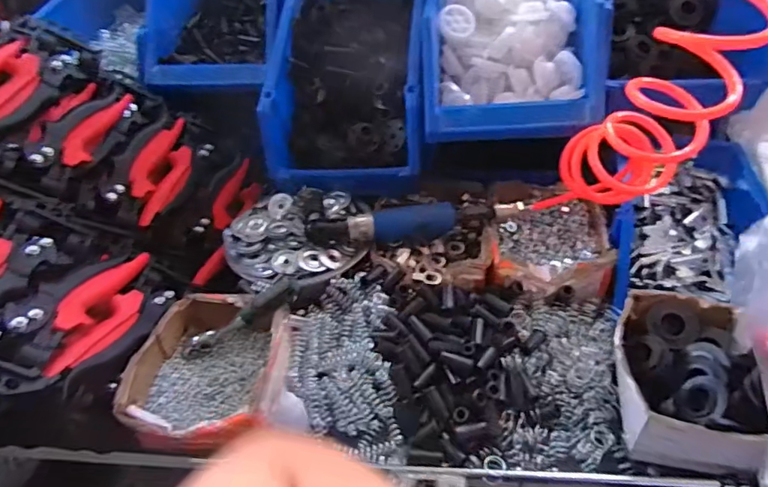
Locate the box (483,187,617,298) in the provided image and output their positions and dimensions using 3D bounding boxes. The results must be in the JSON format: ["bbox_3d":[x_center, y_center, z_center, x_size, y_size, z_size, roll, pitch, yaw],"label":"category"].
[{"bbox_3d":[0.189,-0.008,0.602,0.136,0.040,0.162,3,42,9],"label":"box"}]

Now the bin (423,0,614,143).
[{"bbox_3d":[0.152,-0.255,0.632,0.196,0.129,0.275,2,42,7],"label":"bin"}]

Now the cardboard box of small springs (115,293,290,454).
[{"bbox_3d":[-0.172,0.128,0.520,0.142,0.060,0.170,0,42,5],"label":"cardboard box of small springs"}]

